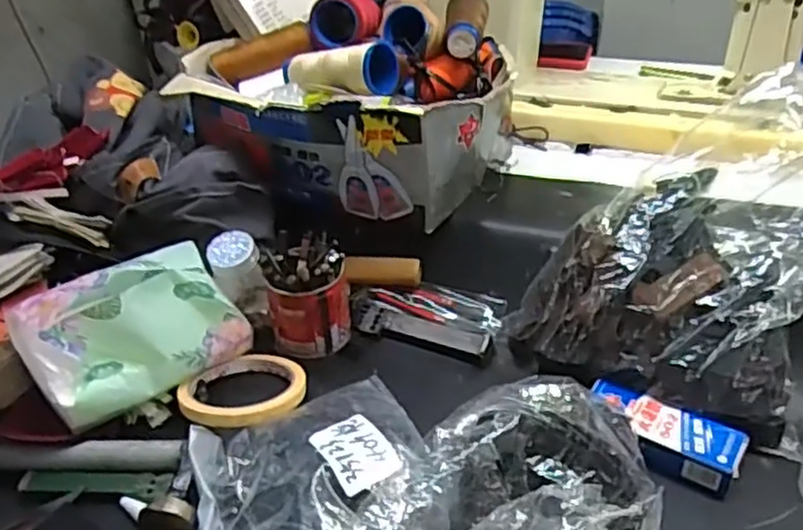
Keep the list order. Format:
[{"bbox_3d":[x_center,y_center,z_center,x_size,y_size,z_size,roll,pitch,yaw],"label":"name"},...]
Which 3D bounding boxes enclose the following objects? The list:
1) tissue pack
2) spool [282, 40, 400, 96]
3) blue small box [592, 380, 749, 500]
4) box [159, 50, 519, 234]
[{"bbox_3d":[-0.199,0.047,0.534,0.152,0.078,0.080,-25,39,-29],"label":"tissue pack"},{"bbox_3d":[-0.057,-0.168,0.597,0.105,0.039,0.041,12,36,21],"label":"spool"},{"bbox_3d":[0.177,0.116,0.486,0.101,0.019,0.049,16,38,26],"label":"blue small box"},{"bbox_3d":[-0.047,-0.125,0.651,0.265,0.108,0.177,12,36,21],"label":"box"}]

